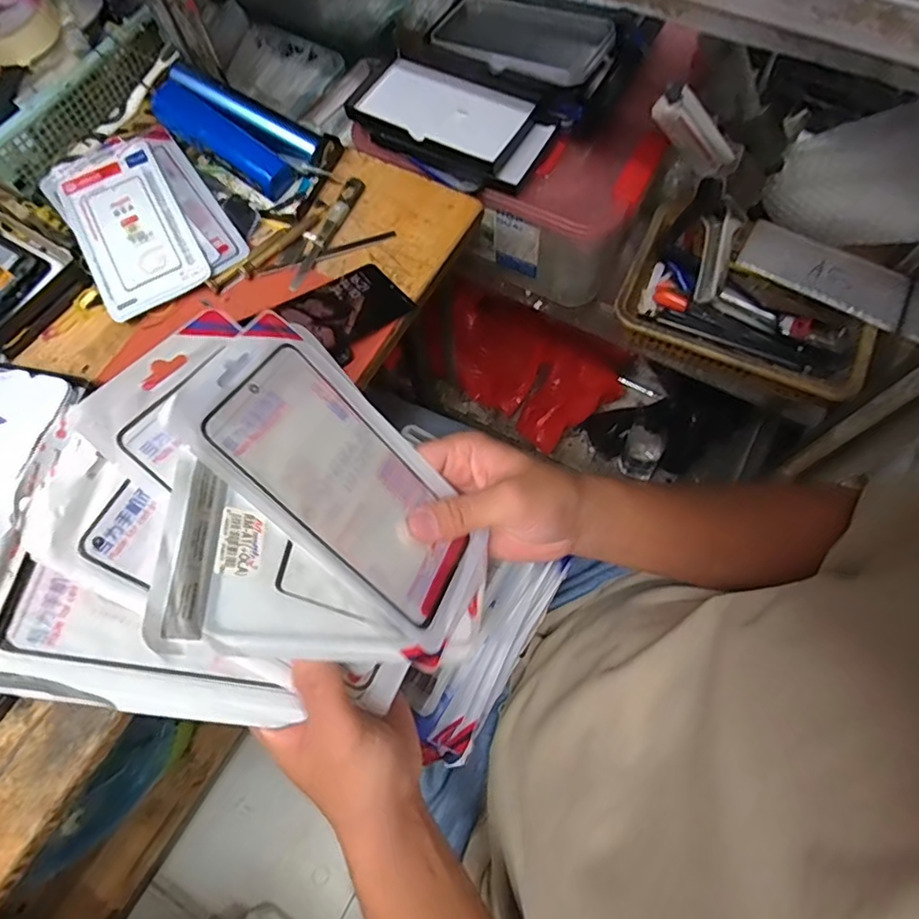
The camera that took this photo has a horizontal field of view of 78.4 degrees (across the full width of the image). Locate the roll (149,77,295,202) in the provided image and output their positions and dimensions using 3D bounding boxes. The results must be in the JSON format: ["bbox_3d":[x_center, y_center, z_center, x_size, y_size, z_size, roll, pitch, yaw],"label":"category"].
[{"bbox_3d":[-0.222,-0.299,0.528,0.139,0.033,0.036,35,74,-2],"label":"roll"}]

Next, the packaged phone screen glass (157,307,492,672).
[{"bbox_3d":[-0.055,0.016,0.302,0.188,0.004,0.094,50,48,-21],"label":"packaged phone screen glass"}]

